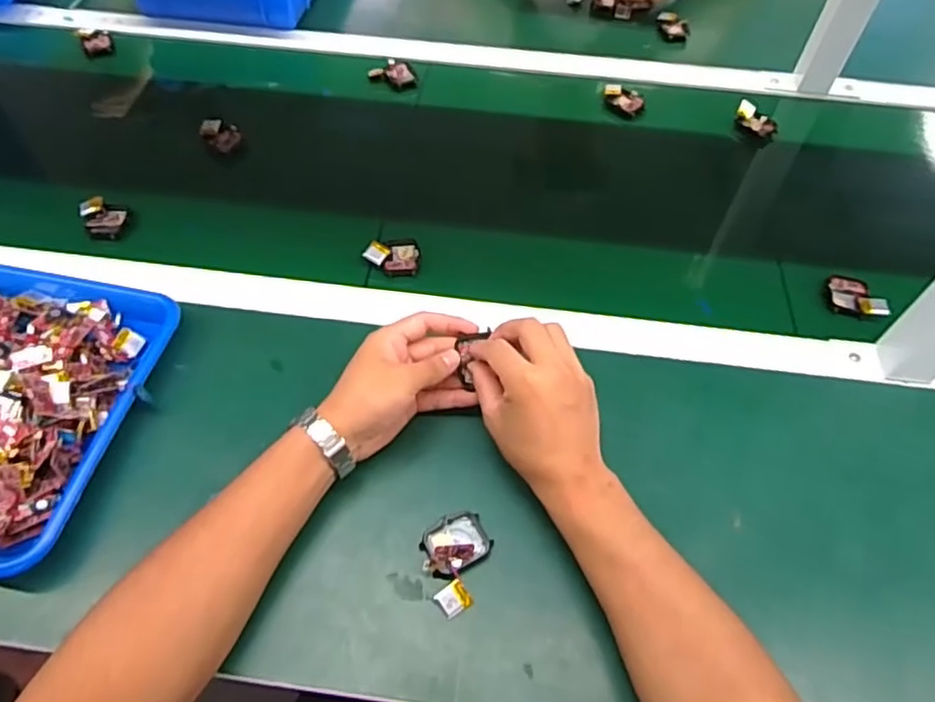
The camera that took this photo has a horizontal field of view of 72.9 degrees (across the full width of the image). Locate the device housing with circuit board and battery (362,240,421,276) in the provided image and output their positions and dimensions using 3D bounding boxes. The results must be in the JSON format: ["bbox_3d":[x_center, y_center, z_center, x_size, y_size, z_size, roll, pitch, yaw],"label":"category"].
[{"bbox_3d":[-0.074,-0.095,0.629,0.050,0.021,0.045,1,55,0],"label":"device housing with circuit board and battery"}]

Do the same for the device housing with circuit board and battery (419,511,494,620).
[{"bbox_3d":[-0.005,0.149,0.457,0.052,0.018,0.064,-19,58,-14],"label":"device housing with circuit board and battery"}]

